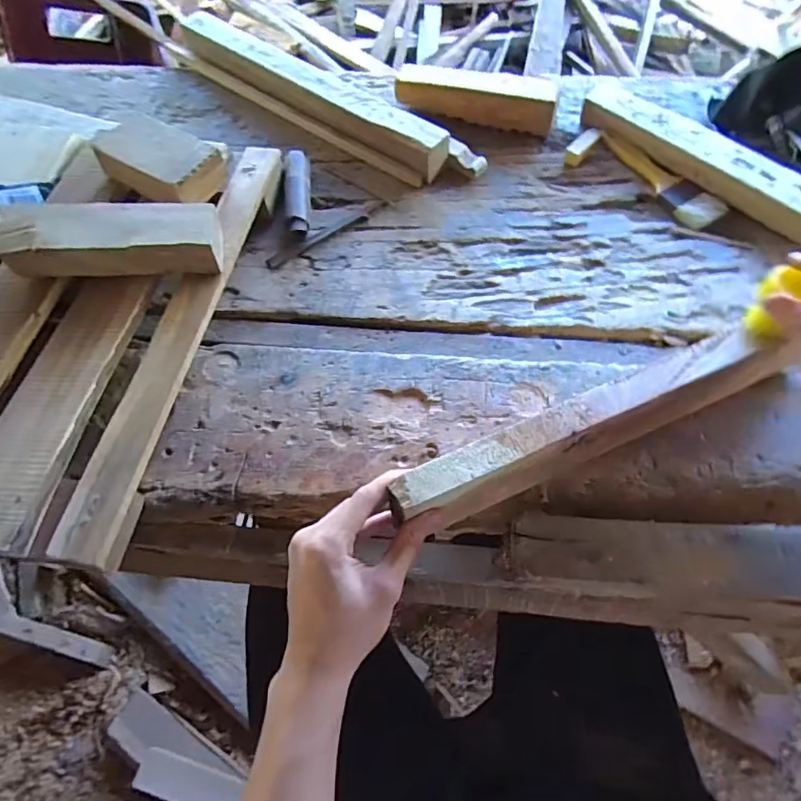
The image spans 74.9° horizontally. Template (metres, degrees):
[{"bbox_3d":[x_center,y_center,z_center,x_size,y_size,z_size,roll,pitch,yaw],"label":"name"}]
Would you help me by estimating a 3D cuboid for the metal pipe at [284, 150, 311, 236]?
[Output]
[{"bbox_3d":[-0.120,-0.241,0.605,0.029,0.026,0.112,-5,61,0],"label":"metal pipe"}]

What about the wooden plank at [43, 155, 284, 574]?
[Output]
[{"bbox_3d":[-0.202,-0.080,0.499,0.042,0.020,0.463,9,62,7],"label":"wooden plank"}]

